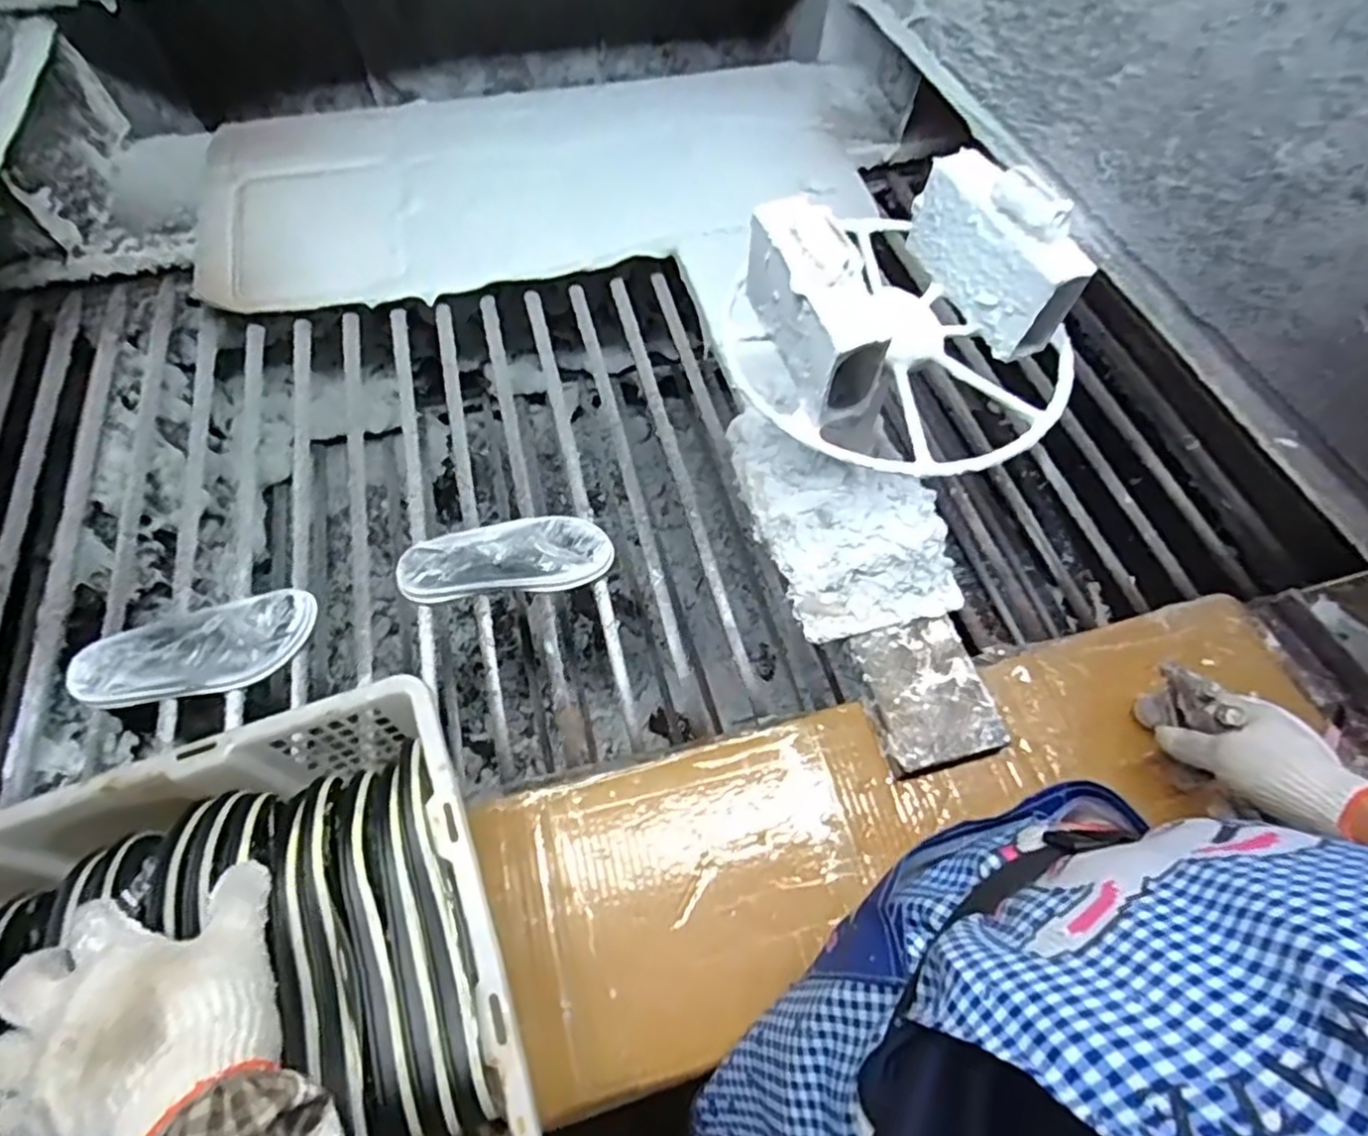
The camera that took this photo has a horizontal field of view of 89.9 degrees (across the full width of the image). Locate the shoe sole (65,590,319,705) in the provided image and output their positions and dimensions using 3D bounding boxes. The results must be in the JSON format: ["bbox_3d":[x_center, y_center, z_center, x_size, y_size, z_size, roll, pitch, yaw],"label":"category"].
[{"bbox_3d":[-0.514,0.089,0.725,0.235,0.026,0.082,-16,63,-6],"label":"shoe sole"}]

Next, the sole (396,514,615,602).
[{"bbox_3d":[-0.202,-0.016,0.781,0.232,0.024,0.090,-6,63,-1],"label":"sole"}]

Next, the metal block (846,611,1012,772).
[{"bbox_3d":[0.234,0.122,0.668,0.111,0.027,0.133,-13,63,-5],"label":"metal block"}]

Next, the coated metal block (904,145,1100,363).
[{"bbox_3d":[0.242,-0.254,0.540,0.038,0.103,0.160,-27,65,-11],"label":"coated metal block"}]

